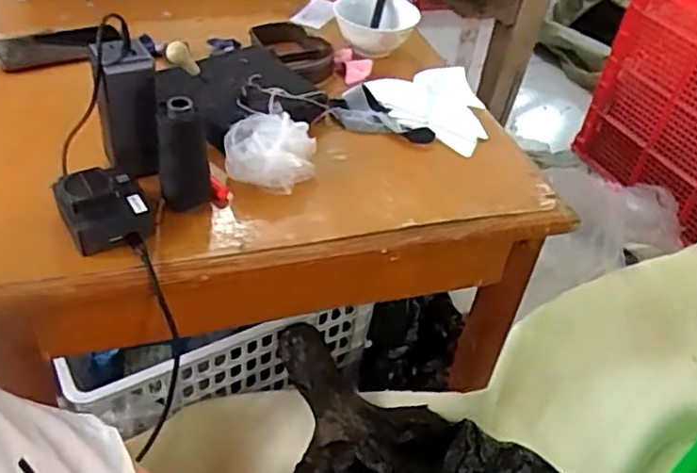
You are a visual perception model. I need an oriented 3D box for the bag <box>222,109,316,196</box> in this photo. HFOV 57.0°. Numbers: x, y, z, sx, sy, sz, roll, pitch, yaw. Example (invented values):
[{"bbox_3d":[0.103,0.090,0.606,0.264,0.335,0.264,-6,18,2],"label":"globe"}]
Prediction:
[{"bbox_3d":[-0.083,-0.089,0.667,0.093,0.047,0.071,3,42,-5],"label":"bag"}]

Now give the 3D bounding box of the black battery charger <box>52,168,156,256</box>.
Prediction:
[{"bbox_3d":[-0.220,-0.024,0.586,0.072,0.043,0.072,-21,49,-28],"label":"black battery charger"}]

